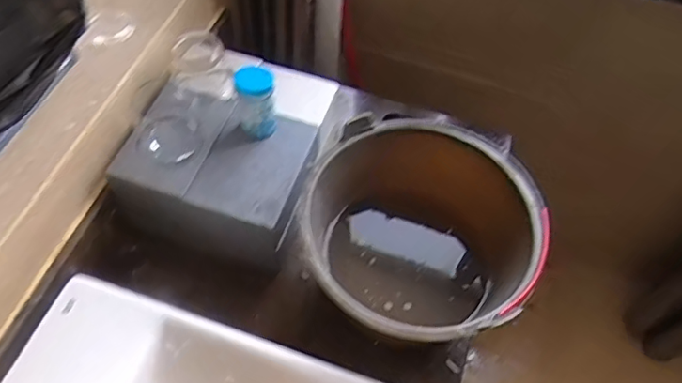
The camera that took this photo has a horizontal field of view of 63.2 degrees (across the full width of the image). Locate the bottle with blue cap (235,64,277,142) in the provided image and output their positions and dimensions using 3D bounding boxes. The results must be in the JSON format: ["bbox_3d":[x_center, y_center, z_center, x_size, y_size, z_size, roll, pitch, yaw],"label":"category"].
[{"bbox_3d":[-0.106,-0.110,0.695,0.047,0.086,0.041,-7,59,-8],"label":"bottle with blue cap"}]

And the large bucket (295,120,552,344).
[{"bbox_3d":[0.084,0.076,0.702,0.269,0.203,0.270,2,58,-3],"label":"large bucket"}]

